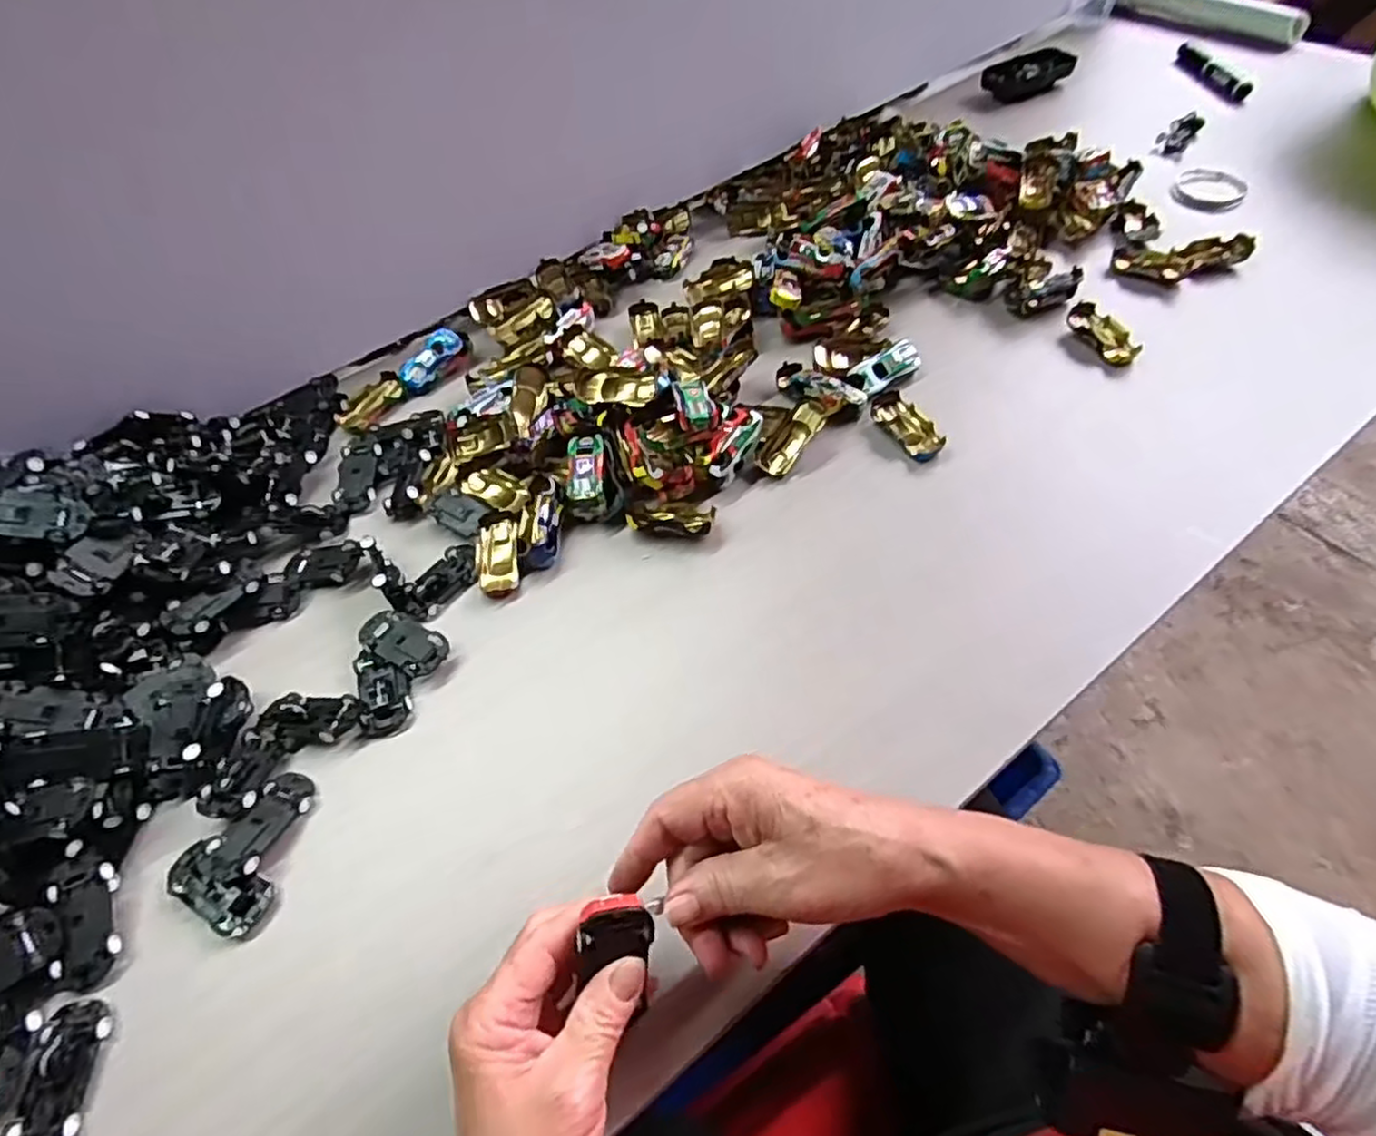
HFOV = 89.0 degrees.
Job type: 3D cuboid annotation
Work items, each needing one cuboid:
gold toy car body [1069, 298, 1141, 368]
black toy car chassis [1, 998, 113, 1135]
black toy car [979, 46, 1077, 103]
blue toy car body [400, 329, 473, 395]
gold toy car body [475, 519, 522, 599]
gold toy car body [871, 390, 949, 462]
[{"bbox_3d":[0.338,-0.192,0.573,0.029,0.016,0.068,-18,57,-7],"label":"gold toy car body"},{"bbox_3d":[-0.304,0.245,0.334,0.033,0.008,0.065,-6,57,0],"label":"black toy car chassis"},{"bbox_3d":[0.406,-0.591,0.835,0.097,0.031,0.047,-19,57,-8],"label":"black toy car"},{"bbox_3d":[-0.223,-0.183,0.616,0.023,0.023,0.069,36,79,24],"label":"blue toy car body"},{"bbox_3d":[-0.135,-0.006,0.497,0.030,0.013,0.057,-9,57,-2],"label":"gold toy car body"},{"bbox_3d":[0.167,-0.109,0.532,0.028,0.014,0.065,-27,59,-13],"label":"gold toy car body"}]

